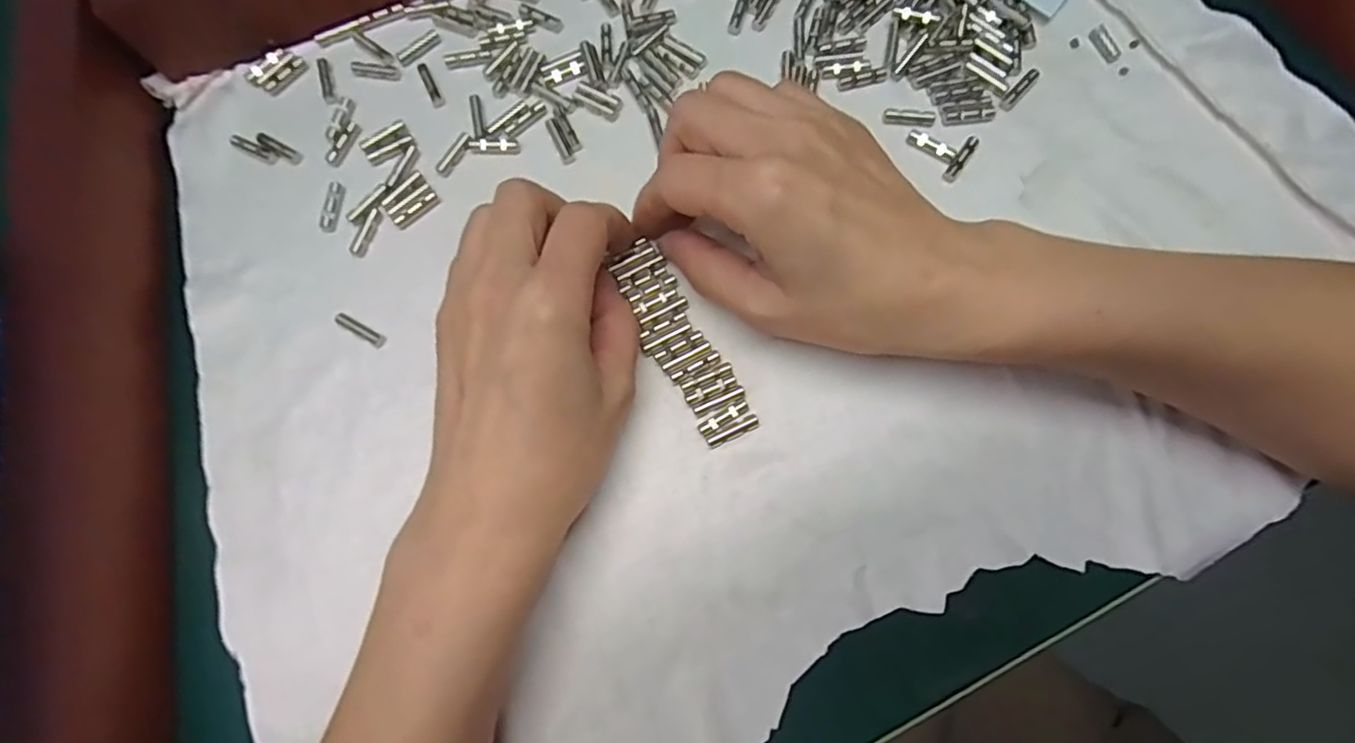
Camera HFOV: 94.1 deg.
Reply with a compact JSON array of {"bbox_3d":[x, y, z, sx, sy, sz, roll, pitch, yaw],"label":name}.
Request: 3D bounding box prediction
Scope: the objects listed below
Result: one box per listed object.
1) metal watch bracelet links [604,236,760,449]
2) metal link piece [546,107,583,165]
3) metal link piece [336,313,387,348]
[{"bbox_3d":[0.001,-0.012,0.237,0.022,0.004,0.082,-28,77,-5],"label":"metal watch bracelet links"},{"bbox_3d":[-0.047,-0.098,0.259,0.010,0.004,0.024,-25,78,-4],"label":"metal link piece"},{"bbox_3d":[-0.123,-0.016,0.244,0.021,0.004,0.005,29,80,7],"label":"metal link piece"}]

